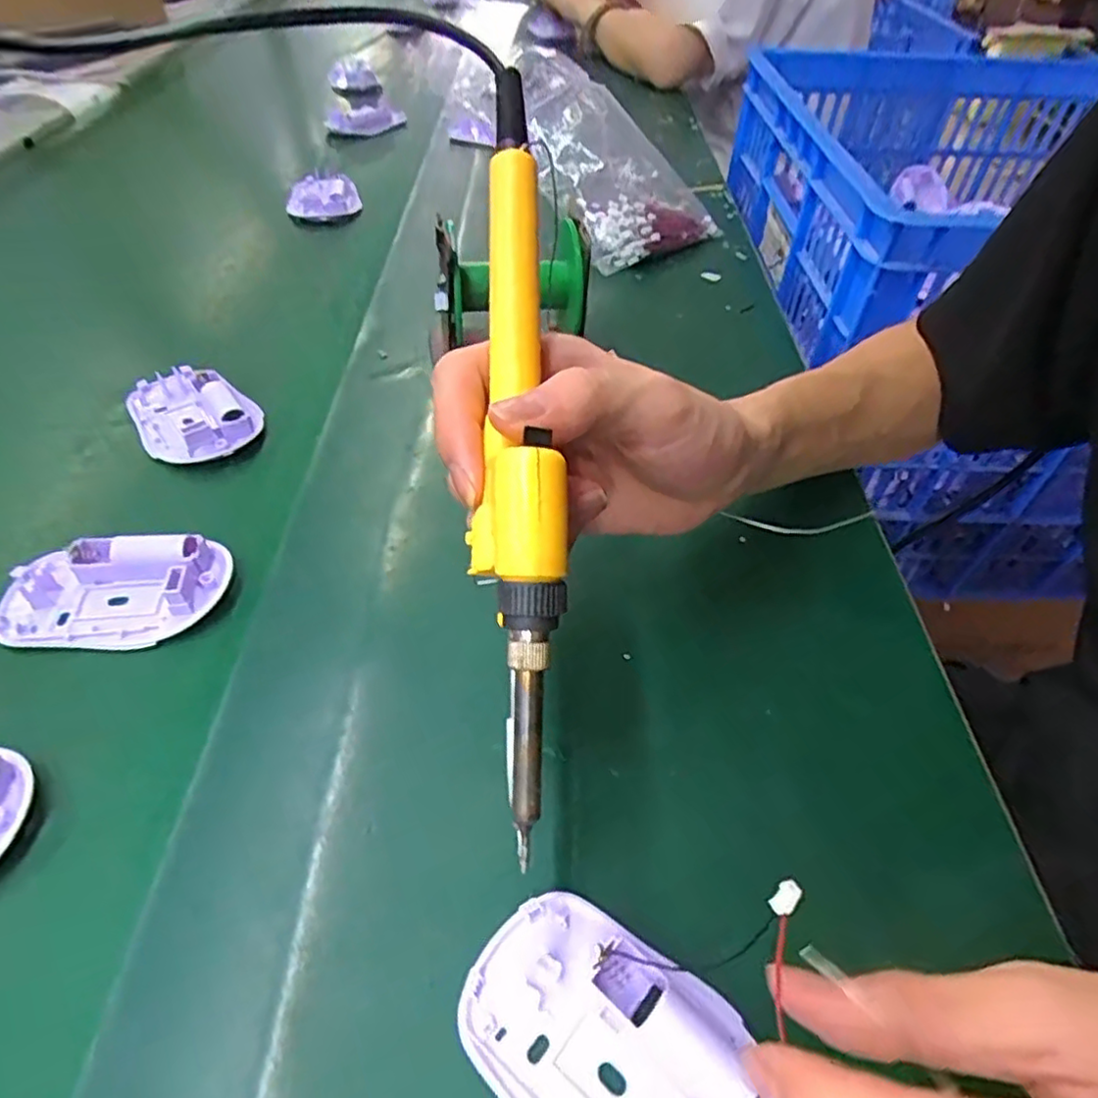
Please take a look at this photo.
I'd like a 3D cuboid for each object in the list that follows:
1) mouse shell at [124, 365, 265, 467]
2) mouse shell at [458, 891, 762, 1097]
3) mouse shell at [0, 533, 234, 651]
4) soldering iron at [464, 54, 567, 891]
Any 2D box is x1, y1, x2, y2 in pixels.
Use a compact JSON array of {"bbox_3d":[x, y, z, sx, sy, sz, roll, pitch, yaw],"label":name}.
[{"bbox_3d":[-0.206,-0.079,0.393,0.059,0.024,0.087,-28,55,-28],"label":"mouse shell"},{"bbox_3d":[0.022,0.144,0.192,0.096,0.014,0.061,35,53,25],"label":"mouse shell"},{"bbox_3d":[-0.191,0.018,0.297,0.091,0.019,0.050,-3,47,-8],"label":"mouse shell"},{"bbox_3d":[-0.011,-0.040,0.204,0.024,0.031,0.236,-1,74,-6],"label":"soldering iron"}]

